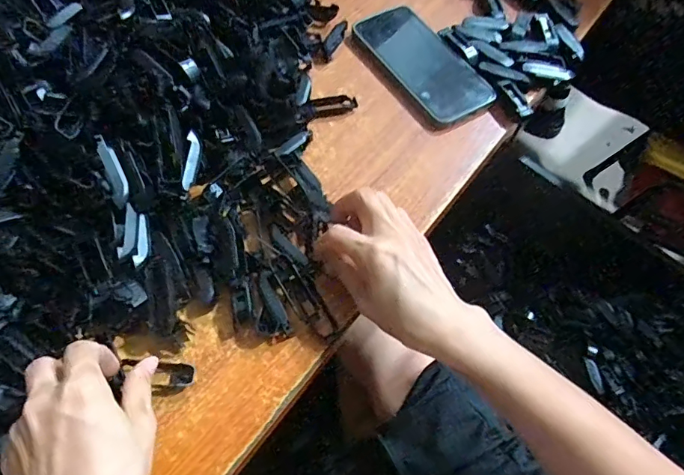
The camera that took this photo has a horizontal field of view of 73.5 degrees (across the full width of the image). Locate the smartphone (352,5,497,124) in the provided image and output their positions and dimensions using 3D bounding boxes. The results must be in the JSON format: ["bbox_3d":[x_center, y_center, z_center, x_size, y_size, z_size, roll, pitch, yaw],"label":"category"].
[{"bbox_3d":[0.086,-0.185,0.487,0.072,0.015,0.162,-29,67,-18],"label":"smartphone"}]

